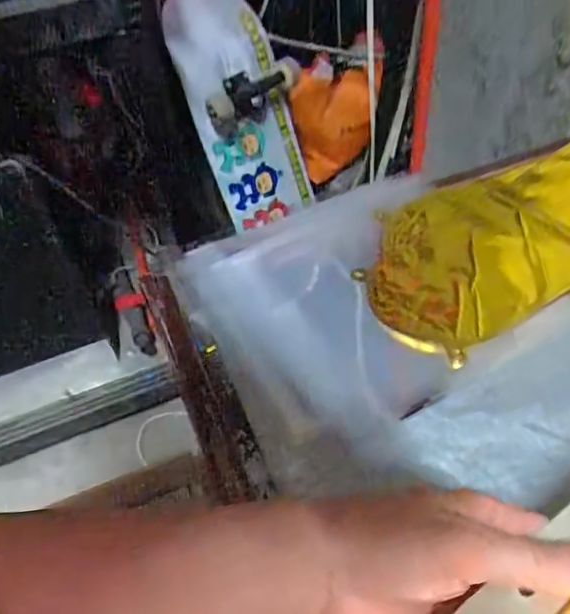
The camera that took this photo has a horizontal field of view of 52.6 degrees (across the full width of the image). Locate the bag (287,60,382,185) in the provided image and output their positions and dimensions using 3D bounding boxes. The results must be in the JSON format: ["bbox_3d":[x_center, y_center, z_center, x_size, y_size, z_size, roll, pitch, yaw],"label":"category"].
[{"bbox_3d":[0.132,-0.487,1.520,0.195,0.246,0.233,7,48,13],"label":"bag"}]

